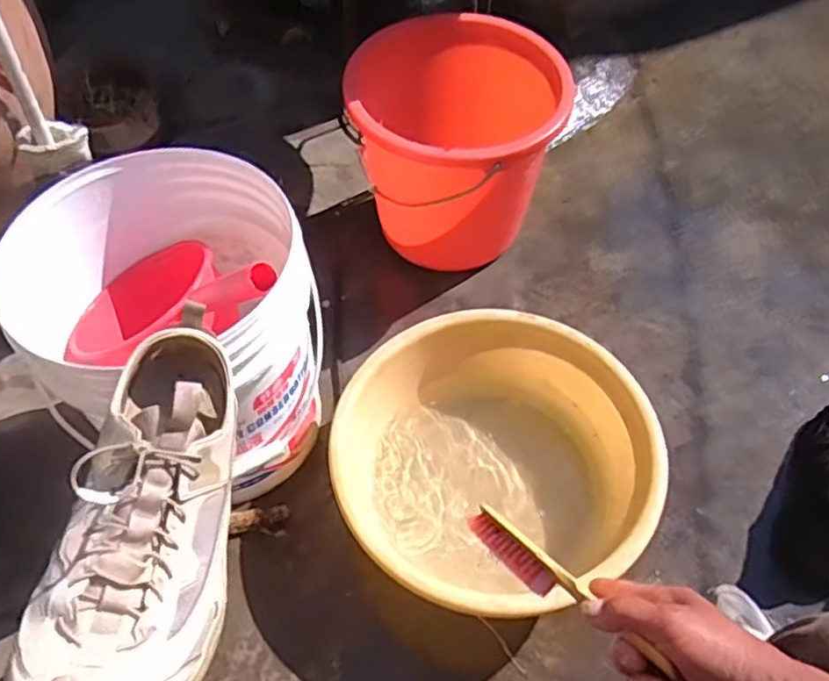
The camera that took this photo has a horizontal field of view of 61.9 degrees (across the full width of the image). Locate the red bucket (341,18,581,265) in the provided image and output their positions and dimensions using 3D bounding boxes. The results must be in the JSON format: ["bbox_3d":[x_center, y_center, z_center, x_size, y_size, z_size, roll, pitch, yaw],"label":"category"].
[{"bbox_3d":[0.052,-0.301,1.155,0.310,0.323,0.310,-1,55,2],"label":"red bucket"}]

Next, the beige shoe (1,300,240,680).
[{"bbox_3d":[-0.172,0.101,0.444,0.093,0.104,0.267,2,54,-1],"label":"beige shoe"}]

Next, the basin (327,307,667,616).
[{"bbox_3d":[0.096,0.158,0.907,0.389,0.161,0.380,-1,55,2],"label":"basin"}]

